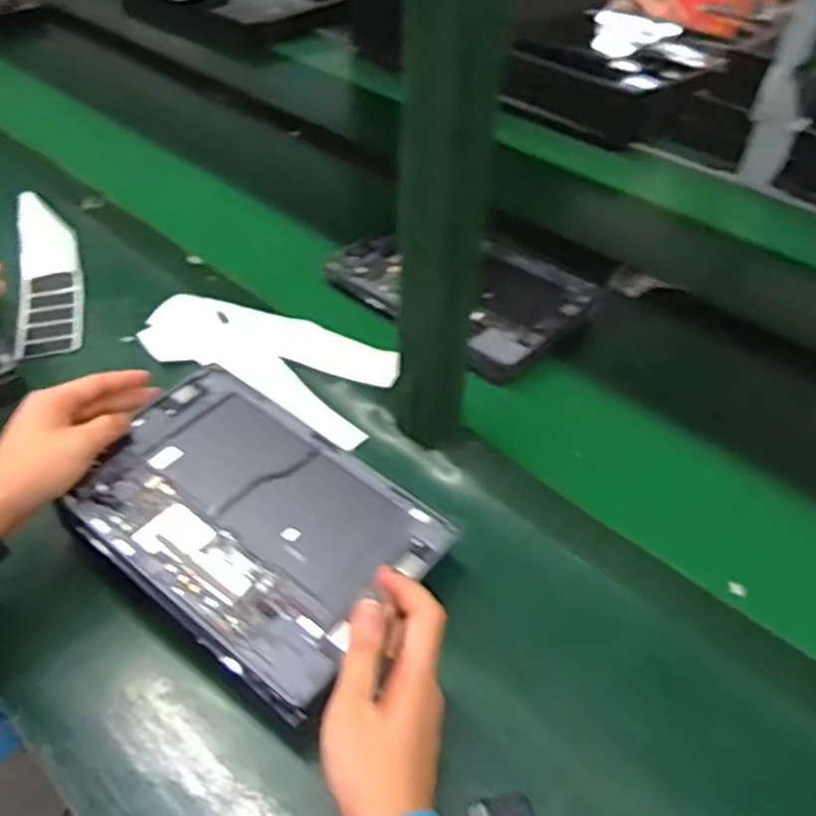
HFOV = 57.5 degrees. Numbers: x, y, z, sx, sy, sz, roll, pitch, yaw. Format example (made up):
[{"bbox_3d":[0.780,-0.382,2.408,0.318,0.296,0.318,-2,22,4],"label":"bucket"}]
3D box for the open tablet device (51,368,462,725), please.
[{"bbox_3d":[-0.111,0.074,0.522,0.245,0.020,0.174,29,49,23],"label":"open tablet device"}]

